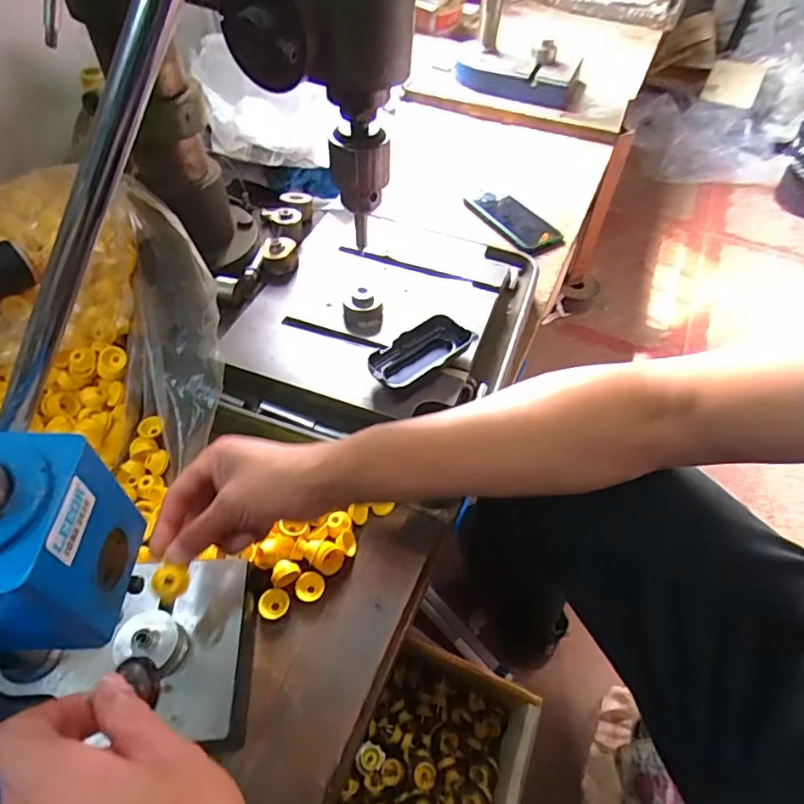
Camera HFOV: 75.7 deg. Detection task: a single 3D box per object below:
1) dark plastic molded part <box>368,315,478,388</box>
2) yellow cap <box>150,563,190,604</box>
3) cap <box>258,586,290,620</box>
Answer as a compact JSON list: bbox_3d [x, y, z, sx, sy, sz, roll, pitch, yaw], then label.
[{"bbox_3d":[0.021,-0.047,0.524,0.119,0.030,0.052,-32,61,-24],"label":"dark plastic molded part"},{"bbox_3d":[-0.155,0.120,0.347,0.022,0.013,0.020,1,53,-2],"label":"yellow cap"},{"bbox_3d":[-0.108,0.171,0.436,0.023,0.009,0.025,1,53,-2],"label":"cap"}]

